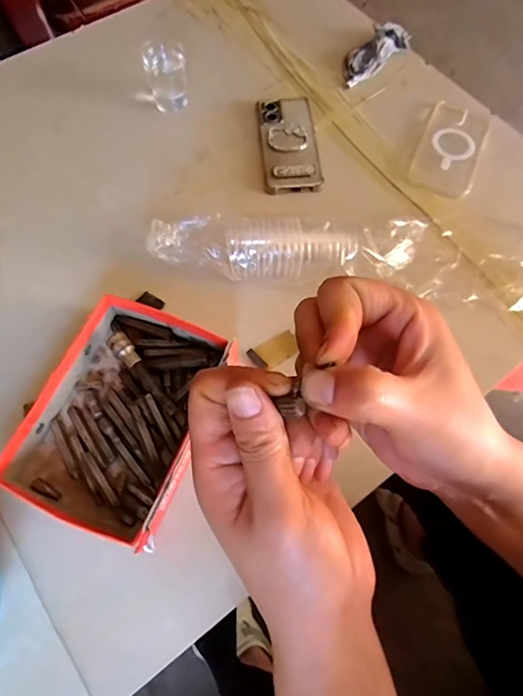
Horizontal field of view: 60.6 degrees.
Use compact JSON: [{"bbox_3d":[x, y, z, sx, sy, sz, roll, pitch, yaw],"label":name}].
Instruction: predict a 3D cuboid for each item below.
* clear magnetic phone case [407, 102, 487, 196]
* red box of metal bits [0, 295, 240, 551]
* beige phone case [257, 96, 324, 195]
[{"bbox_3d":[0.256,-0.275,0.610,0.076,0.011,0.164,21,68,8],"label":"clear magnetic phone case"},{"bbox_3d":[-0.132,0.060,0.445,0.162,0.052,0.224,22,68,9],"label":"red box of metal bits"},{"bbox_3d":[0.037,-0.282,0.606,0.074,0.014,0.169,-4,67,-2],"label":"beige phone case"}]

